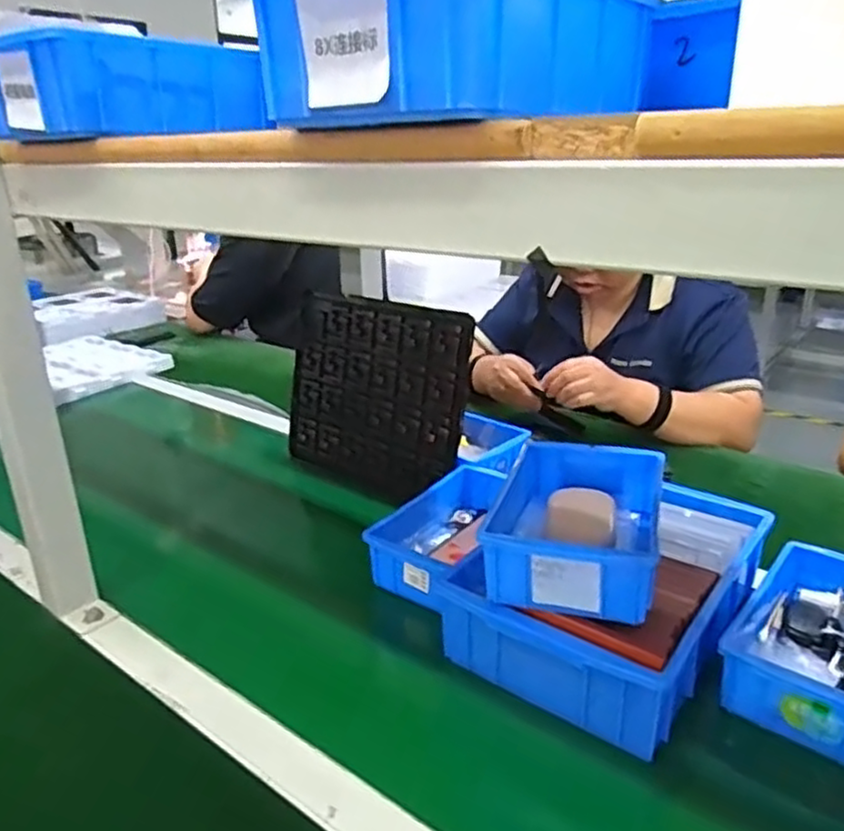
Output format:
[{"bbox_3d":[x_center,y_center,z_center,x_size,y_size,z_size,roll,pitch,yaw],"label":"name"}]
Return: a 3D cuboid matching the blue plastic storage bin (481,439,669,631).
[{"bbox_3d":[0.135,0.091,0.612,0.132,0.058,0.200,6,23,18],"label":"blue plastic storage bin"}]

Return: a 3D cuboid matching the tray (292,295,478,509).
[{"bbox_3d":[-0.067,-0.024,0.933,0.285,0.255,0.018,16,15,36],"label":"tray"}]

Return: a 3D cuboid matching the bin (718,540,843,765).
[{"bbox_3d":[0.345,0.191,0.583,0.134,0.052,0.194,17,28,39],"label":"bin"}]

